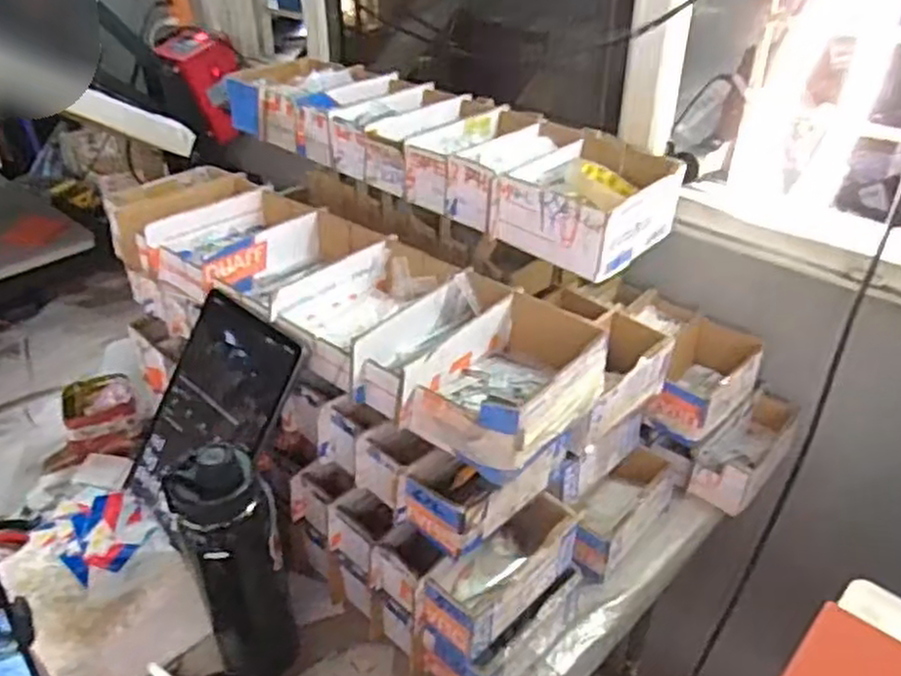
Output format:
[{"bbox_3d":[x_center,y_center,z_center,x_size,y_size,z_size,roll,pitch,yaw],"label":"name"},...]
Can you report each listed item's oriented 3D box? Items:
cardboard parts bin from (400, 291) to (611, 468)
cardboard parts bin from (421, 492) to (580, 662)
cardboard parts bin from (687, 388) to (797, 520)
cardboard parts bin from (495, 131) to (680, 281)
[{"bbox_3d":[0.057,0.033,0.648,0.122,0.070,0.187,25,41,32],"label":"cardboard parts bin"},{"bbox_3d":[0.045,0.215,0.674,0.076,0.072,0.156,29,44,36],"label":"cardboard parts bin"},{"bbox_3d":[0.375,0.141,0.910,0.069,0.077,0.186,26,42,33],"label":"cardboard parts bin"},{"bbox_3d":[0.142,-0.143,0.768,0.154,0.075,0.174,25,41,32],"label":"cardboard parts bin"}]

